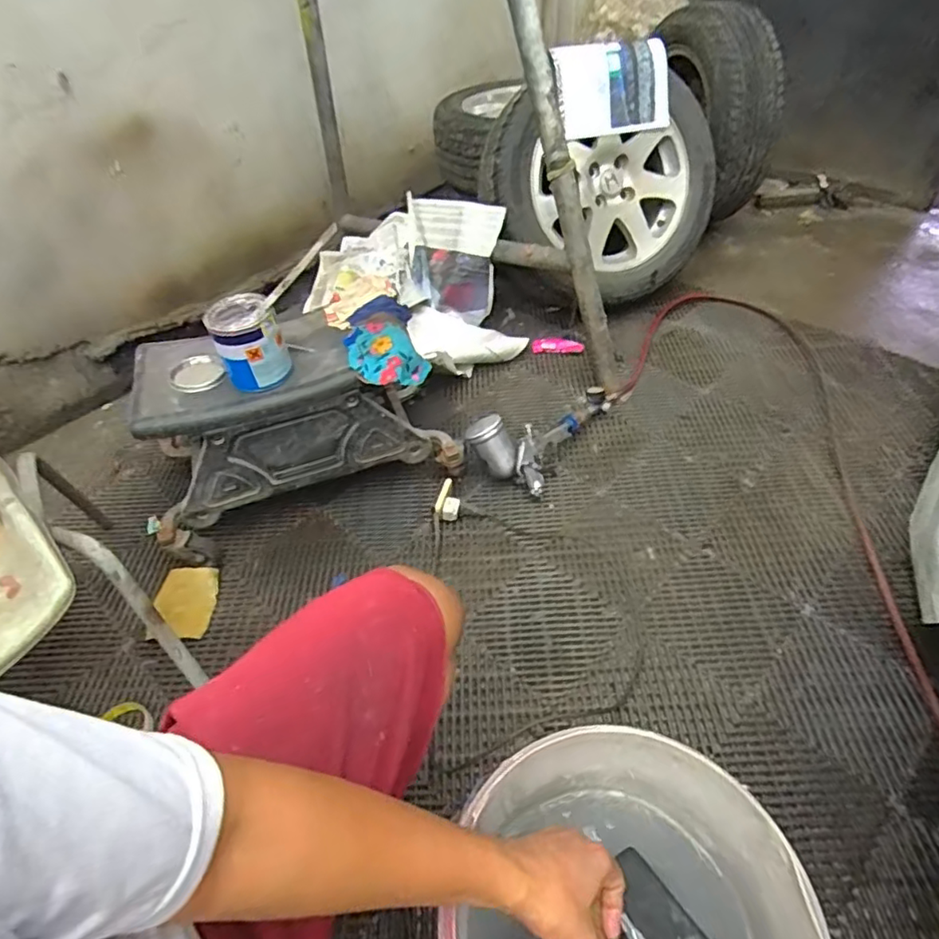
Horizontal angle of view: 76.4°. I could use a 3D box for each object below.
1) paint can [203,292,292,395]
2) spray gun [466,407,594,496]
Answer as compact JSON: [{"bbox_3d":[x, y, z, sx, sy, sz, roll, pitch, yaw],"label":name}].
[{"bbox_3d":[-0.356,-0.204,0.964,0.098,0.126,0.104,-2,47,2],"label":"paint can"},{"bbox_3d":[0.130,-0.083,1.228,0.157,0.140,0.277,27,54,26],"label":"spray gun"}]

